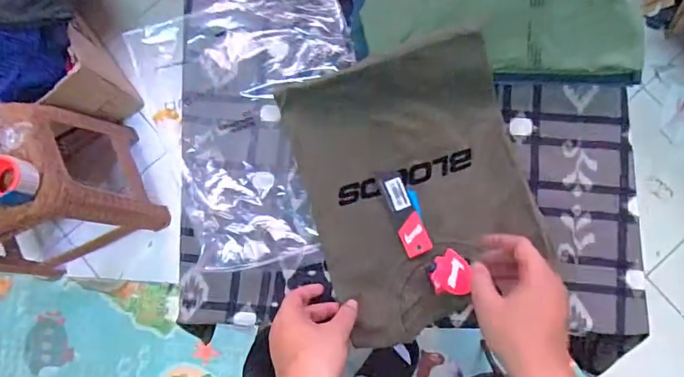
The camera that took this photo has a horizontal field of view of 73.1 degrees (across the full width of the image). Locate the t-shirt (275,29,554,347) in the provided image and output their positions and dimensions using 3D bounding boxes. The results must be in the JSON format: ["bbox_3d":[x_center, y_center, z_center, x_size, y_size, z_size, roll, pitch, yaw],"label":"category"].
[{"bbox_3d":[0.095,-0.001,0.592,0.274,0.046,0.344,-17,83,1],"label":"t-shirt"}]

